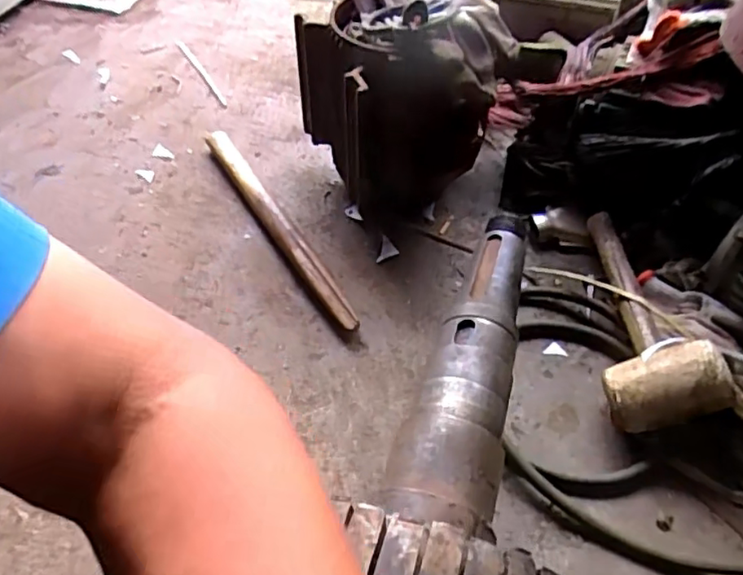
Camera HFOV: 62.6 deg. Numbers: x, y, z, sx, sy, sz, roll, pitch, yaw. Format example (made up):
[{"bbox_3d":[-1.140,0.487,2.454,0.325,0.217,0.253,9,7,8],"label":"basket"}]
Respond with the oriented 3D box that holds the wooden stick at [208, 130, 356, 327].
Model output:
[{"bbox_3d":[-0.127,-0.092,0.792,0.031,0.034,0.401,-23,53,-20],"label":"wooden stick"}]

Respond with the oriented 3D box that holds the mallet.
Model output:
[{"bbox_3d":[0.289,0.027,0.654,0.093,0.090,0.274,6,48,6],"label":"mallet"}]

